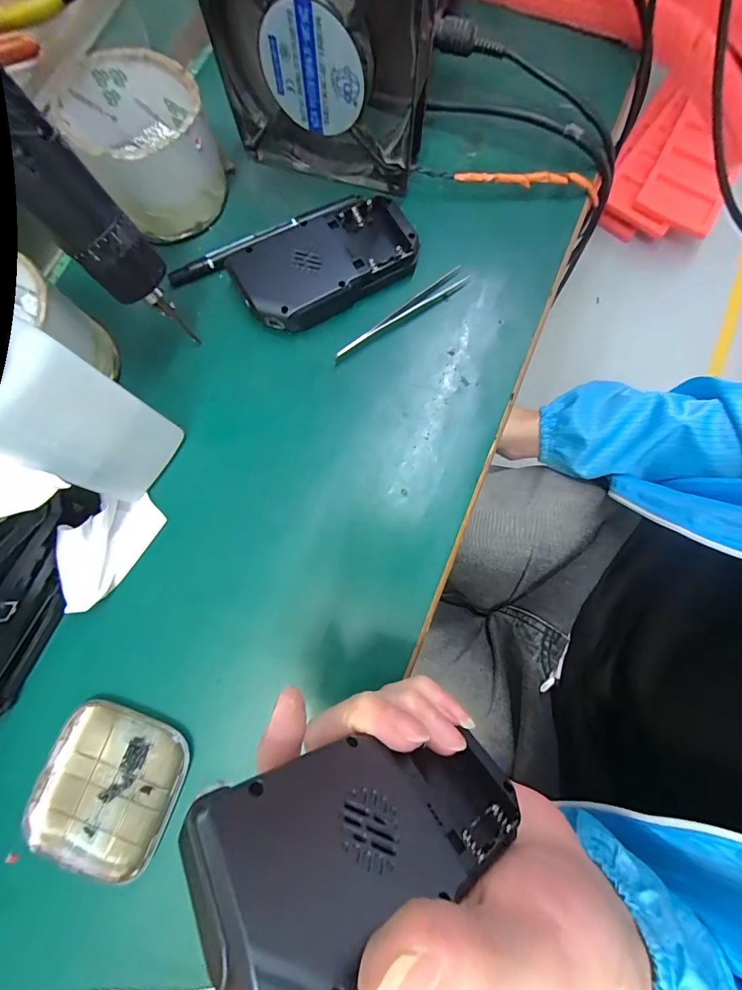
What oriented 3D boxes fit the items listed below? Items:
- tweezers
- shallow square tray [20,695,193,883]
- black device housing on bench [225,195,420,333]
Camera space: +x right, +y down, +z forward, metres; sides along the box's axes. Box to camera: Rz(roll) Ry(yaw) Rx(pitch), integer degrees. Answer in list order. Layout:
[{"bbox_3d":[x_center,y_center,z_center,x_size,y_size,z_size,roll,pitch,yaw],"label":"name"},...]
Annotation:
[{"bbox_3d":[0.019,-0.119,0.256,0.102,0.007,0.011,-34,82,-7],"label":"tweezers"},{"bbox_3d":[-0.135,0.148,0.203,0.071,0.010,0.071,20,79,3],"label":"shallow square tray"},{"bbox_3d":[-0.029,-0.150,0.257,0.112,0.023,0.063,-33,81,-7],"label":"black device housing on bench"}]

